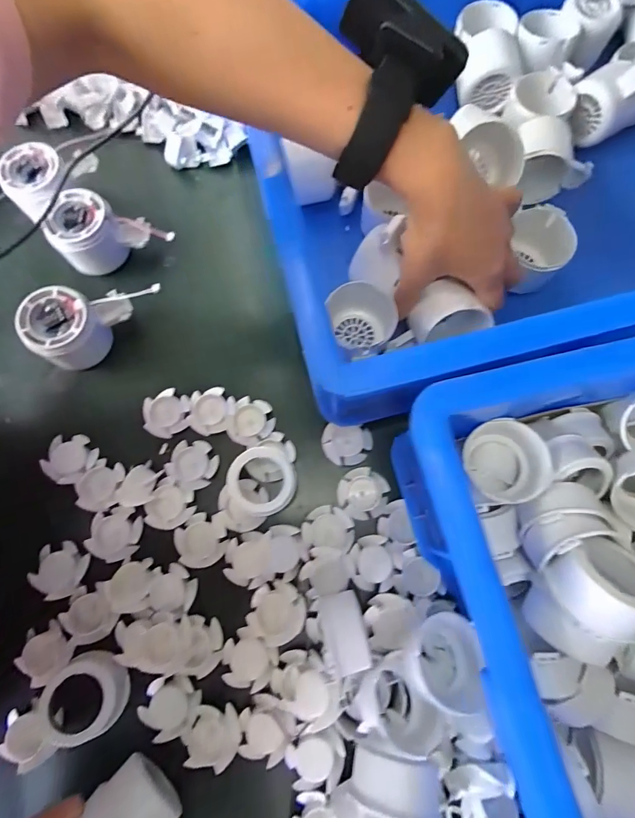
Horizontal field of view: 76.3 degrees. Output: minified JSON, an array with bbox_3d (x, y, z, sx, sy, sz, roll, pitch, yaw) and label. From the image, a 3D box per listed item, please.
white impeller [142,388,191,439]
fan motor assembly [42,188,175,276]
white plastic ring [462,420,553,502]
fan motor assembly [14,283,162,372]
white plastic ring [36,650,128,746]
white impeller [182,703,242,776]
[{"bbox_3d":[-0.130,0.004,0.352,0.037,0.012,0.041,-2,76,1],"label":"white impeller"},{"bbox_3d":[-0.196,-0.162,0.382,0.099,0.061,0.066,-16,76,-2],"label":"fan motor assembly"},{"bbox_3d":[0.127,0.036,0.278,0.044,0.037,0.053,6,76,3],"label":"white plastic ring"},{"bbox_3d":[-0.194,-0.072,0.353,0.098,0.050,0.056,-16,76,-2],"label":"fan motor assembly"},{"bbox_3d":[-0.166,0.202,0.284,0.051,0.028,0.046,9,76,4],"label":"white plastic ring"},{"bbox_3d":[-0.075,0.234,0.289,0.039,0.009,0.039,0,76,2],"label":"white impeller"}]

